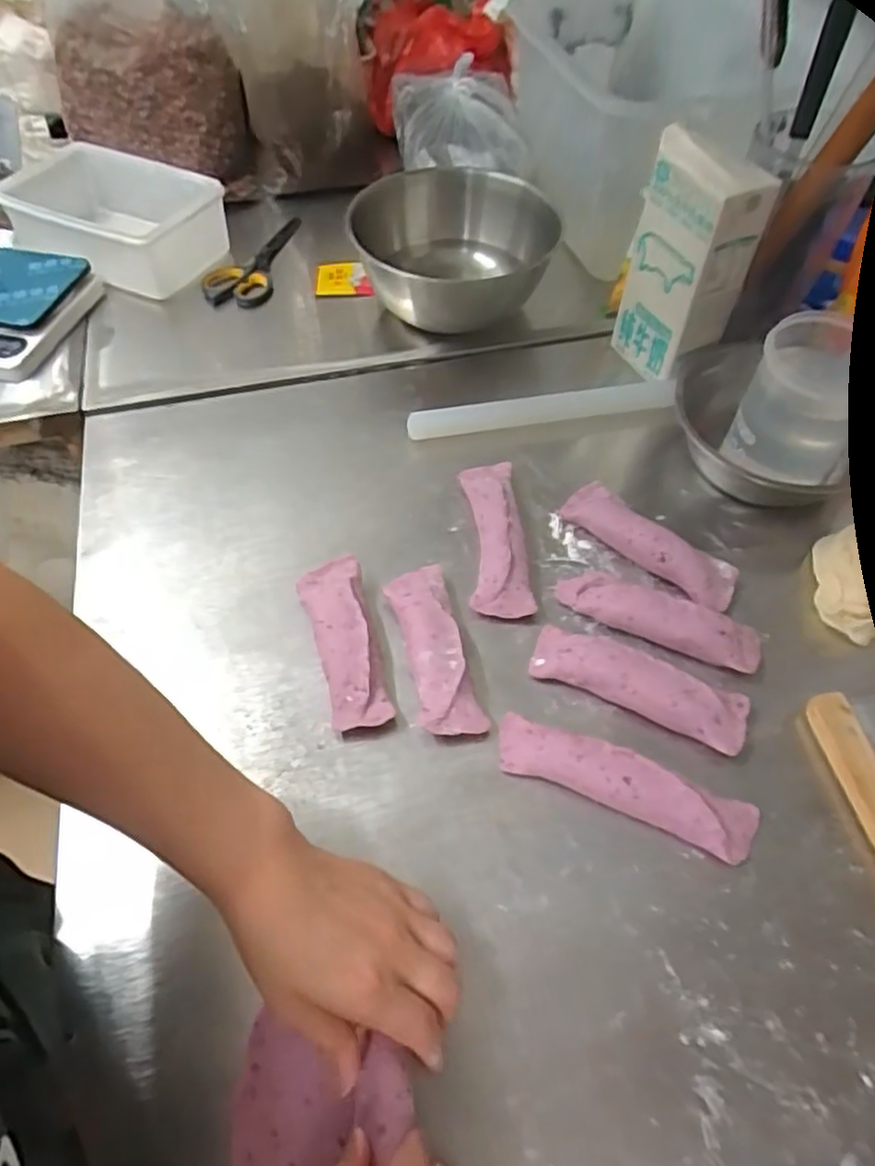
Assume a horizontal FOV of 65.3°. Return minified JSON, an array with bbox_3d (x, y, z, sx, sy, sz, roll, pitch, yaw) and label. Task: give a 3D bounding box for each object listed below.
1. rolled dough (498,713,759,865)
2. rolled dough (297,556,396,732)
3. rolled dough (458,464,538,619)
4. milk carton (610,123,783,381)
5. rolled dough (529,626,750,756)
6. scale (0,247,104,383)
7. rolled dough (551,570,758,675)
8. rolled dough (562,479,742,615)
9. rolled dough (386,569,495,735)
[{"bbox_3d":[0.124,0.133,0.457,0.173,0.027,0.039,19,58,14],"label":"rolled dough"},{"bbox_3d":[-0.070,0.044,0.512,0.047,0.029,0.135,-14,57,-8],"label":"rolled dough"},{"bbox_3d":[0.047,-0.041,0.574,0.046,0.033,0.150,-5,56,-2],"label":"rolled dough"},{"bbox_3d":[0.227,-0.289,0.627,0.058,0.196,0.099,-27,59,-16],"label":"milk carton"},{"bbox_3d":[0.145,0.073,0.497,0.152,0.029,0.044,23,60,16],"label":"rolled dough"},{"bbox_3d":[-0.466,-0.290,0.737,0.149,0.043,0.171,8,56,7],"label":"scale"},{"bbox_3d":[0.170,0.026,0.529,0.155,0.030,0.040,19,58,14],"label":"rolled dough"},{"bbox_3d":[0.175,-0.035,0.566,0.152,0.034,0.040,34,63,22],"label":"rolled dough"},{"bbox_3d":[-0.004,0.048,0.515,0.046,0.028,0.141,-13,56,-7],"label":"rolled dough"}]

